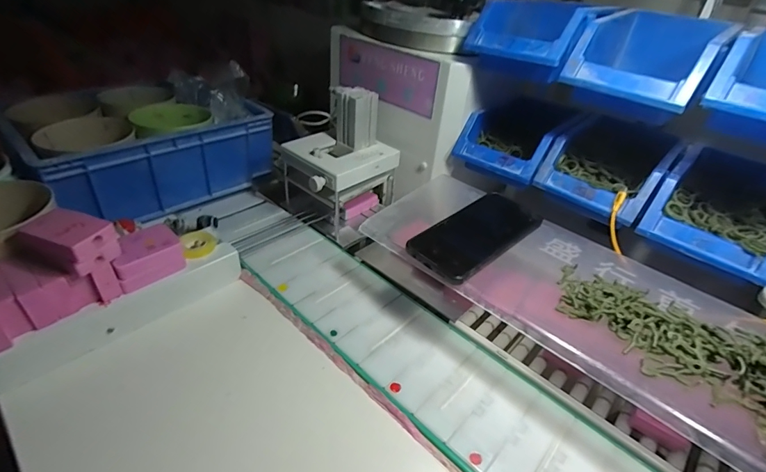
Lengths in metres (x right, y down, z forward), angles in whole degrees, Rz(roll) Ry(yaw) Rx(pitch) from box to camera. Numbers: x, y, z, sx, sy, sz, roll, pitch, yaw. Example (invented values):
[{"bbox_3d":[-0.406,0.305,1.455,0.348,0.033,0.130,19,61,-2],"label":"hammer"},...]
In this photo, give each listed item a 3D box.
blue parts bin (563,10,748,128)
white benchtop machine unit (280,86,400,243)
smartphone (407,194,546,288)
[{"bbox_3d":[0.299,-0.196,0.448,0.121,0.070,0.192,31,43,30],"label":"blue parts bin"},{"bbox_3d":[-0.062,-0.117,0.598,0.155,0.177,0.121,-26,48,-32],"label":"white benchtop machine unit"},{"bbox_3d":[0.105,-0.004,0.454,0.159,0.010,0.081,-30,48,-32],"label":"smartphone"}]

